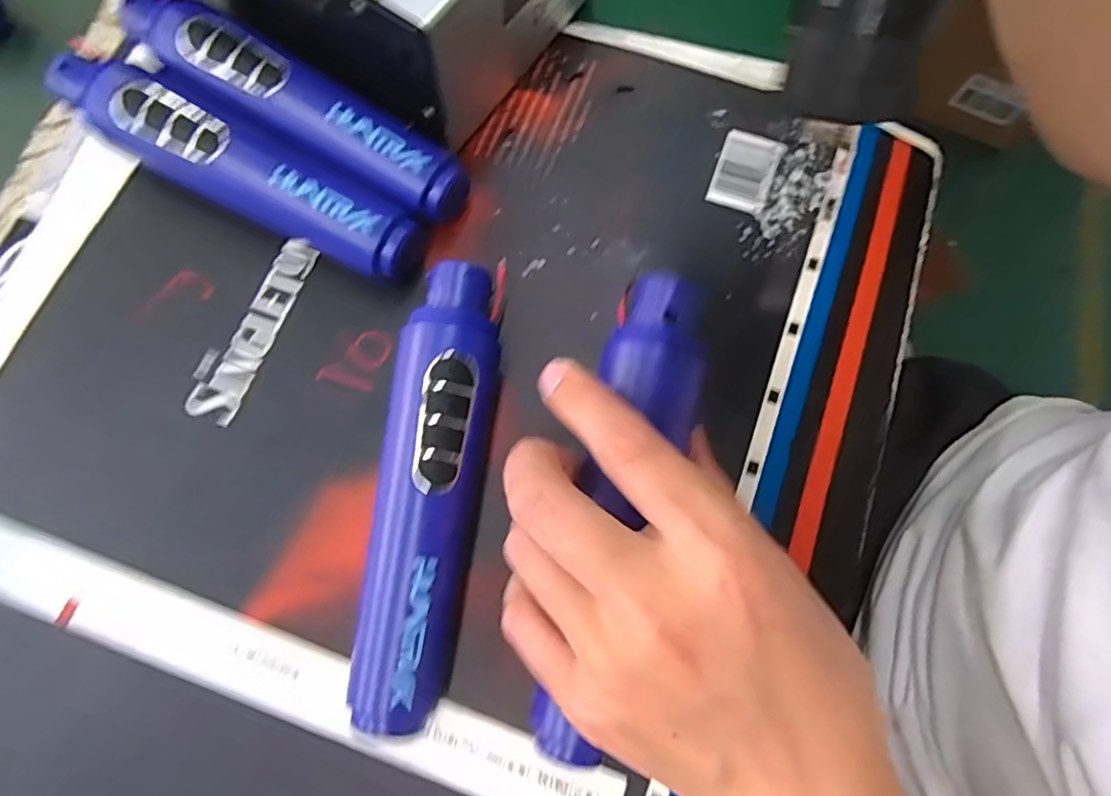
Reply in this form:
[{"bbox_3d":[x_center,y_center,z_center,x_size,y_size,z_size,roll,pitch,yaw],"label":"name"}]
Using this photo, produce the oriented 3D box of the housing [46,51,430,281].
[{"bbox_3d":[-0.138,-0.100,0.280,0.176,0.041,0.035,29,77,7],"label":"housing"}]

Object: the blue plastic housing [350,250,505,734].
[{"bbox_3d":[-0.045,0.032,0.246,0.037,0.039,0.167,5,75,1],"label":"blue plastic housing"}]

